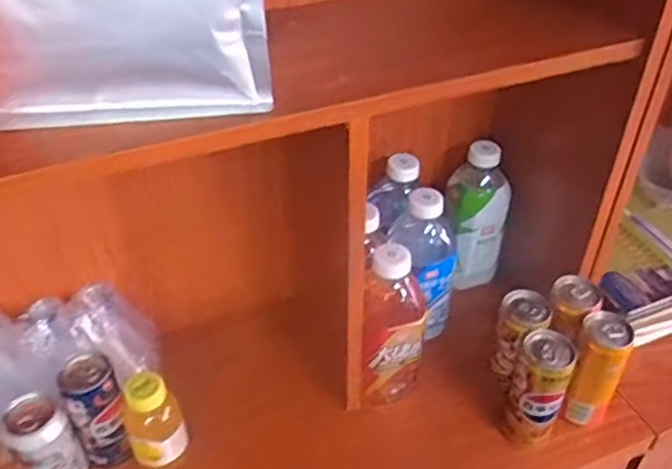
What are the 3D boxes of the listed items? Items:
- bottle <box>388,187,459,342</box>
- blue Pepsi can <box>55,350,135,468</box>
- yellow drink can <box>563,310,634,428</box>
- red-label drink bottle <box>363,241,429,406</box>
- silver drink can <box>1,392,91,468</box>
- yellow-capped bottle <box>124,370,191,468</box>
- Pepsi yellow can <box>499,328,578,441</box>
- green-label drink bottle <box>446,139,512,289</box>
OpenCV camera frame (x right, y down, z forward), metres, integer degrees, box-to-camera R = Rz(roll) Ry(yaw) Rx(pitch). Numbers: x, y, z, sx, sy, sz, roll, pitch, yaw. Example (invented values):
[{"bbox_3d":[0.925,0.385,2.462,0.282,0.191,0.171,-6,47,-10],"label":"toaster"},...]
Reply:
[{"bbox_3d":[0.108,0.031,0.815,0.079,0.197,0.070,-1,41,-1],"label":"bottle"},{"bbox_3d":[-0.254,0.188,0.708,0.053,0.126,0.067,-26,47,-27],"label":"blue Pepsi can"},{"bbox_3d":[0.292,0.153,0.748,0.048,0.132,0.052,15,43,17],"label":"yellow drink can"},{"bbox_3d":[0.064,0.108,0.735,0.065,0.196,0.061,10,42,11],"label":"red-label drink bottle"},{"bbox_3d":[-0.305,0.223,0.694,0.060,0.112,0.055,0,41,0],"label":"silver drink can"},{"bbox_3d":[-0.194,0.201,0.710,0.057,0.108,0.052,-18,44,-20],"label":"yellow-capped bottle"},{"bbox_3d":[0.221,0.169,0.727,0.054,0.126,0.058,0,41,0],"label":"Pepsi yellow can"},{"bbox_3d":[0.187,-0.022,0.886,0.080,0.200,0.062,12,42,13],"label":"green-label drink bottle"}]

